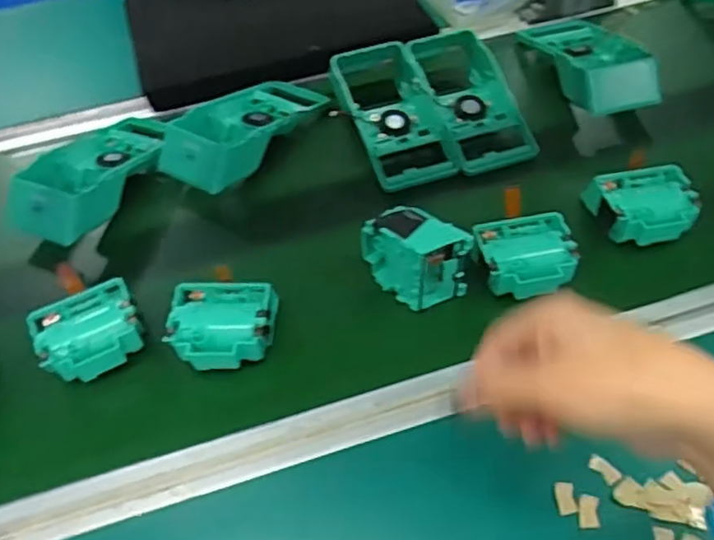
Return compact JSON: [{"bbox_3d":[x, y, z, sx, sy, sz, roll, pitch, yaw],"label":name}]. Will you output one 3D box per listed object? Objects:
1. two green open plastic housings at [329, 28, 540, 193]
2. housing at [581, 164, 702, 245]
[{"bbox_3d":[0.072,-0.168,0.656,0.166,0.051,0.187,-14,53,-5],"label":"two green open plastic housings"},{"bbox_3d":[0.240,-0.050,0.549,0.074,0.044,0.069,-1,53,5],"label":"housing"}]

